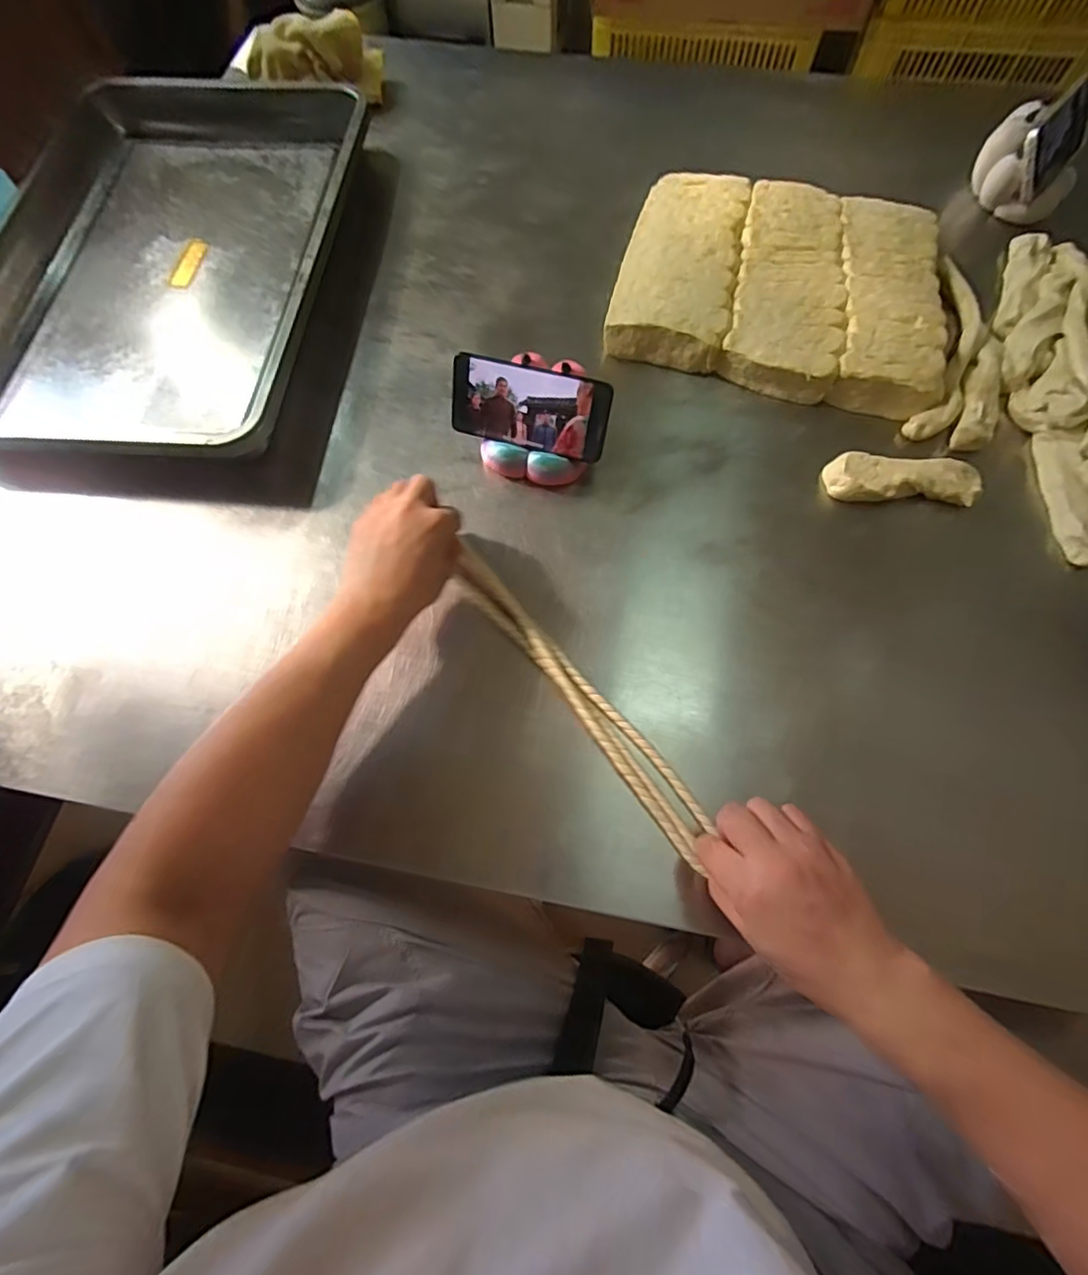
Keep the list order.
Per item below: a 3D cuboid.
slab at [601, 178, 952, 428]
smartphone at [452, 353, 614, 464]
[{"bbox_3d":[0.273,-0.412,0.648,0.355,0.051,0.279,14,69,7],"label":"slab"},{"bbox_3d":[-0.015,-0.225,0.547,0.158,0.074,0.007,17,35,10],"label":"smartphone"}]

